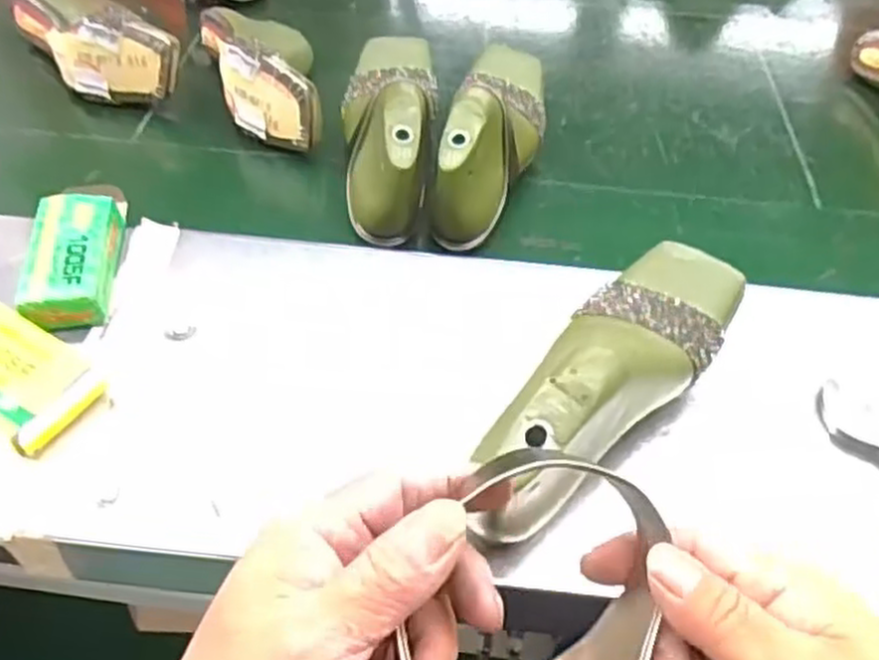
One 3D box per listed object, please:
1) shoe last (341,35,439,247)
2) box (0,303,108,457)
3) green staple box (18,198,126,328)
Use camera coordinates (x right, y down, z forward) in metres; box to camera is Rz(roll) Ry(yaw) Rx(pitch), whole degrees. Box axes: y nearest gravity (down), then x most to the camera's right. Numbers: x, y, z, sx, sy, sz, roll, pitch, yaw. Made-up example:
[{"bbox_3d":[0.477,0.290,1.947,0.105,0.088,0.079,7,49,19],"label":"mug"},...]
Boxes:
[{"bbox_3d":[-0.043,-0.183,0.656,0.077,0.093,0.225,1,50,-3],"label":"shoe last"},{"bbox_3d":[-0.258,0.021,0.466,0.112,0.020,0.062,31,55,21],"label":"box"},{"bbox_3d":[-0.246,-0.048,0.519,0.051,0.024,0.106,-5,51,-8],"label":"green staple box"}]

